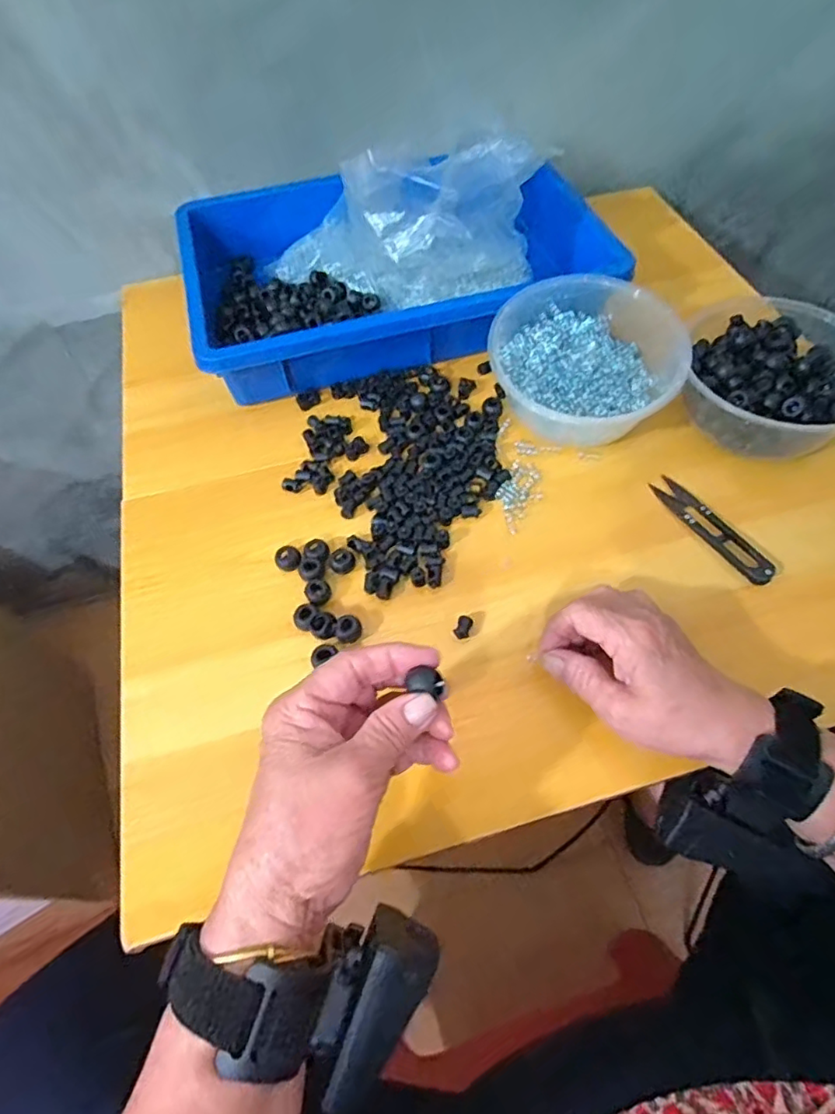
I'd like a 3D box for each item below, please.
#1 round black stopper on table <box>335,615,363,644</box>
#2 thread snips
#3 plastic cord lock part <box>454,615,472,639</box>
[{"bbox_3d":[-0.044,0.047,0.374,0.016,0.011,0.016,-1,57,1],"label":"round black stopper on table"},{"bbox_3d":[0.205,-0.022,0.405,0.021,0.012,0.101,-26,60,-15],"label":"thread snips"},{"bbox_3d":[0.029,0.046,0.375,0.010,0.009,0.015,19,62,11],"label":"plastic cord lock part"}]

